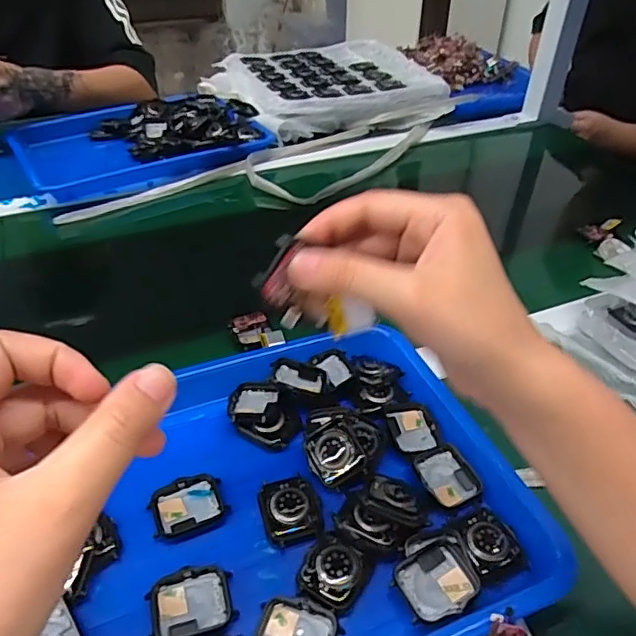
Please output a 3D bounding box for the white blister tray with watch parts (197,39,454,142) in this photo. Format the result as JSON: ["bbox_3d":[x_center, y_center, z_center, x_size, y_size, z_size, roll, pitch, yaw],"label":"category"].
[{"bbox_3d":[0.003,-0.378,0.933,0.334,0.057,0.294,-13,41,-18],"label":"white blister tray with watch parts"}]

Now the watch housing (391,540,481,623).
[{"bbox_3d":[0.066,0.149,0.322,0.042,0.009,0.038,-21,43,-26],"label":"watch housing"}]

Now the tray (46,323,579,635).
[{"bbox_3d":[-0.031,0.117,0.359,0.308,0.033,0.235,-13,41,-18],"label":"tray"}]

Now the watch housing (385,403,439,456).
[{"bbox_3d":[0.068,0.082,0.415,0.035,0.010,0.041,-6,39,-10],"label":"watch housing"}]

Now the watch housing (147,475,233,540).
[{"bbox_3d":[-0.082,0.118,0.362,0.045,0.005,0.037,-14,41,-19],"label":"watch housing"}]

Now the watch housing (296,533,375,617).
[{"bbox_3d":[0.009,0.148,0.333,0.038,0.013,0.038,23,43,24],"label":"watch housing"}]

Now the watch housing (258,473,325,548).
[{"bbox_3d":[-0.017,0.120,0.360,0.037,0.010,0.043,-9,39,-13],"label":"watch housing"}]

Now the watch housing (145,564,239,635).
[{"bbox_3d":[-0.070,0.158,0.317,0.045,0.008,0.035,-13,41,-18],"label":"watch housing"}]

